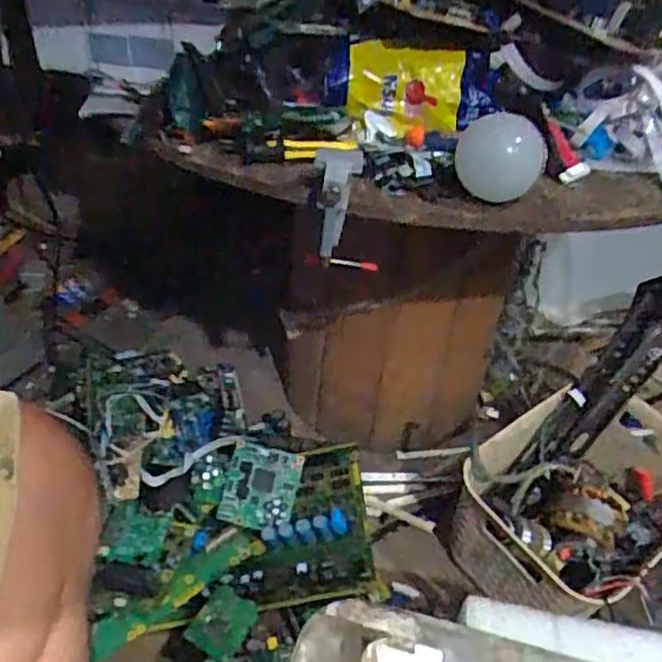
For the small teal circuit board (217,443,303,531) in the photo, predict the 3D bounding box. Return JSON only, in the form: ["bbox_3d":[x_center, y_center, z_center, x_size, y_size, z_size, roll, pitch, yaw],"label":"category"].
[{"bbox_3d":[-0.082,0.184,0.830,0.083,0.015,0.091,11,73,5],"label":"small teal circuit board"}]

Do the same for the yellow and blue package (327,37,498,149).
[{"bbox_3d":[0.071,-0.217,0.631,0.148,0.076,0.018,7,18,0],"label":"yellow and blue package"}]

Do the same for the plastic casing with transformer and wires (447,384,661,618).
[{"bbox_3d":[0.305,0.186,0.820,0.304,0.108,0.201,-24,43,-35],"label":"plastic casing with transformer and wires"}]

